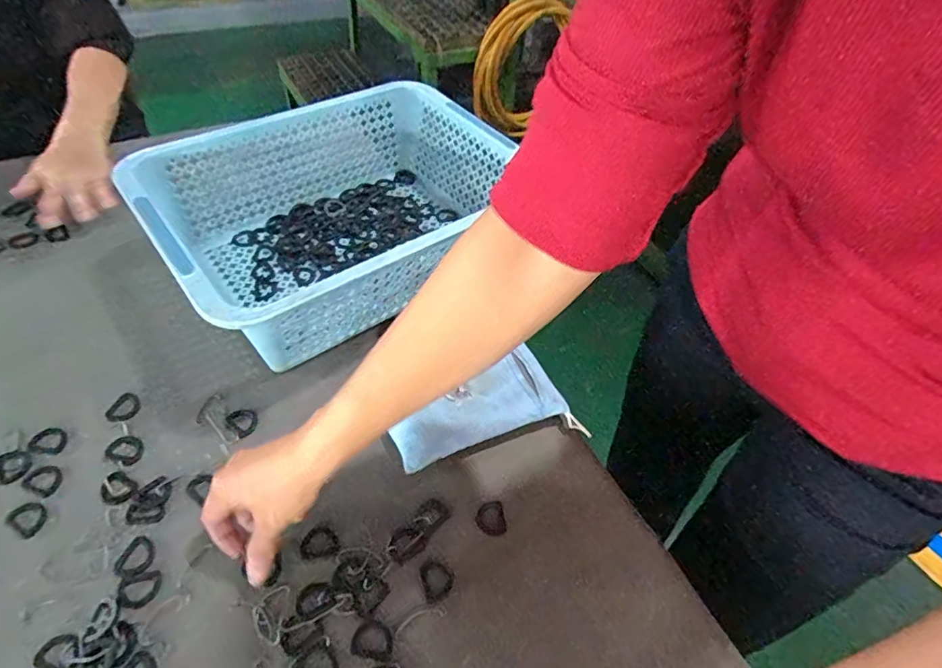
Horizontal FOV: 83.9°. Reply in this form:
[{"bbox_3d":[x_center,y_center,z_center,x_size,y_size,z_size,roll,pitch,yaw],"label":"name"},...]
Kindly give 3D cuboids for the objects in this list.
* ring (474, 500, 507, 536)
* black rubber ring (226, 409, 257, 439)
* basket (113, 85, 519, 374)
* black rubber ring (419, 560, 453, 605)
[{"bbox_3d":[0.016,0.155,0.442,0.025,0.004,0.027,3,49,-4],"label":"ring"},{"bbox_3d":[-0.209,0.080,0.482,0.025,0.004,0.031,-35,61,-30],"label":"black rubber ring"},{"bbox_3d":[-0.136,-0.137,0.597,0.375,0.119,0.286,-29,58,-27],"label":"basket"},{"bbox_3d":[-0.028,0.192,0.411,0.025,0.004,0.029,-19,54,-21],"label":"black rubber ring"}]

